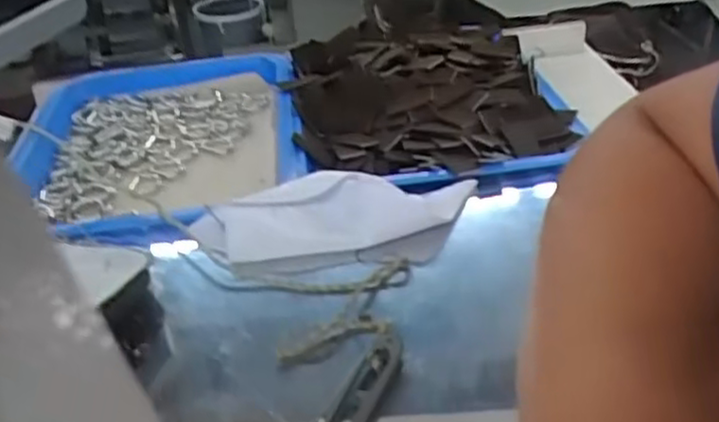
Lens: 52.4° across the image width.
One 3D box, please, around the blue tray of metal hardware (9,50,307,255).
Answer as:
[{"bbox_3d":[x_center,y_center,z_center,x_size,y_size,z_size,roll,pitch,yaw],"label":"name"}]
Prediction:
[{"bbox_3d":[-0.163,-0.052,0.596,0.230,0.039,0.298,-7,33,-4],"label":"blue tray of metal hardware"}]

